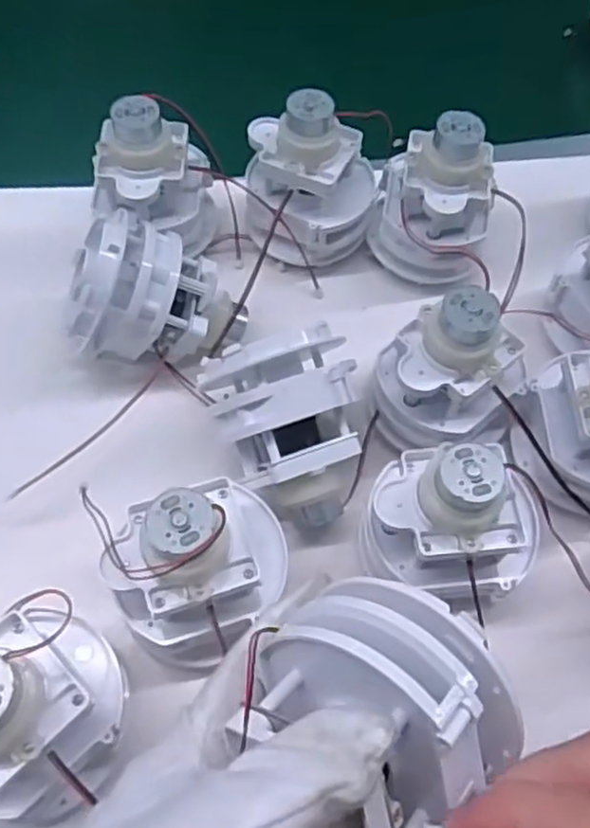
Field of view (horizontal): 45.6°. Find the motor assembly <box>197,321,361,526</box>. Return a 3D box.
[{"bbox_3d":[0.001,0.008,0.311,0.064,0.066,0.068,-21,61,-11],"label":"motor assembly"}]

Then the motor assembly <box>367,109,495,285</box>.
[{"bbox_3d":[0.073,-0.112,0.372,0.062,0.086,0.056,13,60,8],"label":"motor assembly"}]

